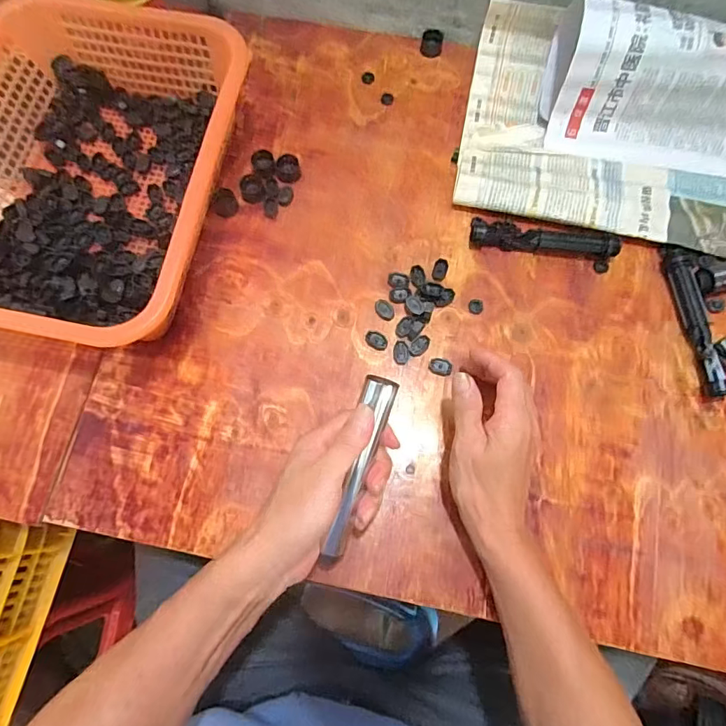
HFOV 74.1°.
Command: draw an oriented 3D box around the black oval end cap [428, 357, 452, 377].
[{"bbox_3d":[0.074,0.003,0.457,0.021,0.007,0.015,22,75,6],"label":"black oval end cap"}]

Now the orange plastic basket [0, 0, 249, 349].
[{"bbox_3d":[-0.256,-0.191,0.470,0.248,0.090,0.327,10,75,1],"label":"orange plastic basket"}]

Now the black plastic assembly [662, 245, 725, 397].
[{"bbox_3d":[0.322,-0.046,0.459,0.022,0.017,0.153,-8,74,-2],"label":"black plastic assembly"}]

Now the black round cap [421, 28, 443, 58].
[{"bbox_3d":[0.081,-0.374,0.559,0.024,0.019,0.025,0,74,0],"label":"black round cap"}]

